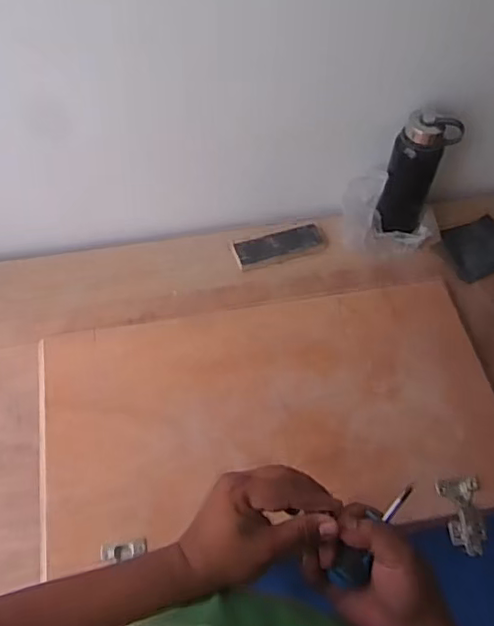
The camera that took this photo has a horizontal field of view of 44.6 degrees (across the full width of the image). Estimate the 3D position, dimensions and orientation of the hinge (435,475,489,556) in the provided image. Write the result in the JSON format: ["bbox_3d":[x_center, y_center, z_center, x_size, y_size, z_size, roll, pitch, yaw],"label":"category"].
[{"bbox_3d":[0.320,0.300,0.890,0.059,0.033,0.107,-2,57,-2],"label":"hinge"}]

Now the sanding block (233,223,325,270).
[{"bbox_3d":[0.065,-0.131,1.170,0.182,0.009,0.069,-14,58,-10],"label":"sanding block"}]

